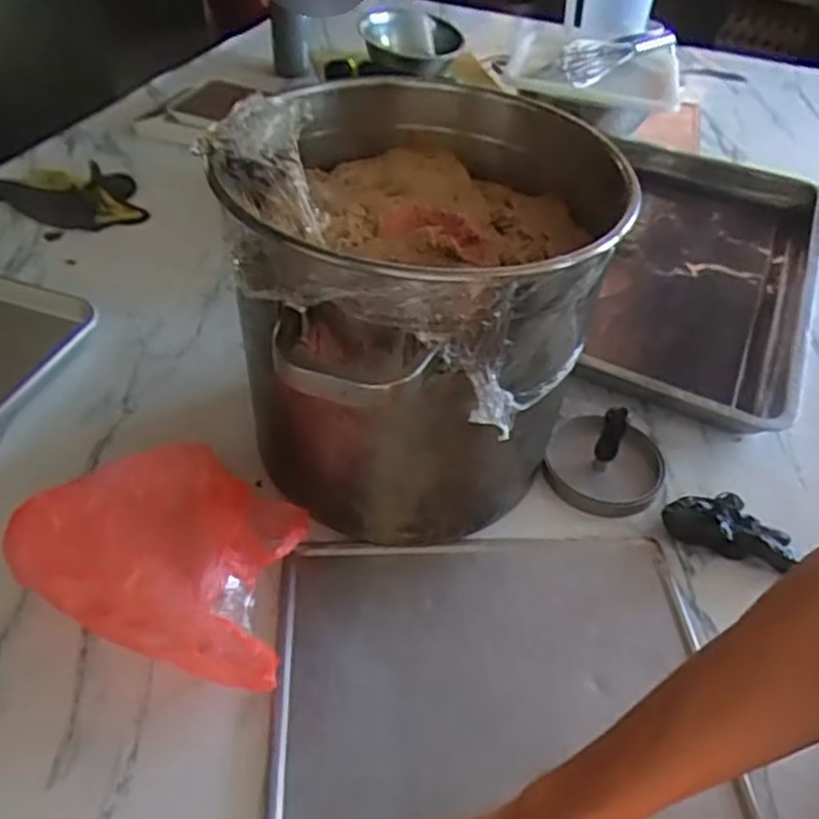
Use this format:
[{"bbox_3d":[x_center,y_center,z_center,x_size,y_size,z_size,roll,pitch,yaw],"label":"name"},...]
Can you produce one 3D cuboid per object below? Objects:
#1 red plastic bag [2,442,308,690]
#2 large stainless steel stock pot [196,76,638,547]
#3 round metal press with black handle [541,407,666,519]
[{"bbox_3d":[-0.182,0.107,0.566,0.218,0.096,0.162,13,45,7],"label":"red plastic bag"},{"bbox_3d":[-0.002,-0.083,0.632,0.296,0.304,0.316,1,44,-1],"label":"large stainless steel stock pot"},{"bbox_3d":[0.192,0.042,0.703,0.112,0.061,0.117,3,44,-3],"label":"round metal press with black handle"}]

